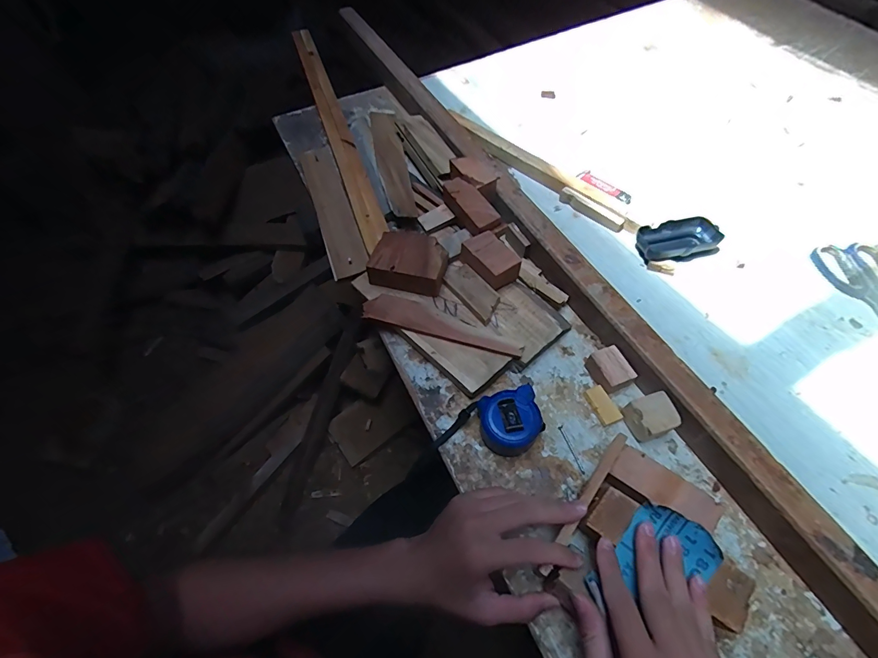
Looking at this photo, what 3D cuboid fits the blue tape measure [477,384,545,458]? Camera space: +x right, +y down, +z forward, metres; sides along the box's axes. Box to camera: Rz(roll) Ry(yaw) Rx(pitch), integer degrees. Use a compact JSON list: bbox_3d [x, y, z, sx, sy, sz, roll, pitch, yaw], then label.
[{"bbox_3d":[0.074,0.097,0.424,0.060,0.043,0.057,-14,59,-8],"label":"blue tape measure"}]

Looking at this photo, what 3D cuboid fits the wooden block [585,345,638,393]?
[{"bbox_3d":[0.191,0.046,0.458,0.037,0.028,0.045,-18,60,-10],"label":"wooden block"}]

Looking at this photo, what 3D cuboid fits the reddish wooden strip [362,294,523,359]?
[{"bbox_3d":[0.001,-0.002,0.479,0.190,0.009,0.042,19,61,12],"label":"reddish wooden strip"}]

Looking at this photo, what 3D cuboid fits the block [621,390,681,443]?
[{"bbox_3d":[0.215,0.093,0.424,0.045,0.036,0.040,-20,60,-11],"label":"block"}]

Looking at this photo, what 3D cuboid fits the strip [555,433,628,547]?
[{"bbox_3d":[0.139,0.141,0.370,0.011,0.008,0.117,34,64,20],"label":"strip"}]

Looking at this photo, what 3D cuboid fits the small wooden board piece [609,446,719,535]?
[{"bbox_3d":[0.204,0.143,0.371,0.089,0.008,0.036,30,64,18],"label":"small wooden board piece"}]

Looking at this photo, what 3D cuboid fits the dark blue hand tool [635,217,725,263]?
[{"bbox_3d":[0.329,-0.121,0.568,0.107,0.029,0.052,-14,59,-7],"label":"dark blue hand tool"}]

